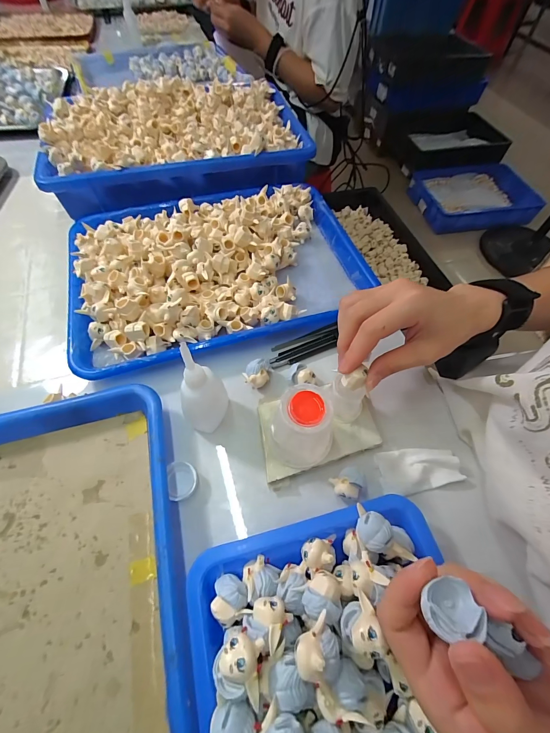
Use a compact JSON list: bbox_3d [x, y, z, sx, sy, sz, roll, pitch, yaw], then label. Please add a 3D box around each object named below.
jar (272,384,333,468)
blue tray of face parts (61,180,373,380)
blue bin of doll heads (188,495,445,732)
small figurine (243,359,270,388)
[{"bbox_3d":[0.022,0.051,0.248,0.045,0.074,0.047,1,60,-2],"label":"jar"},{"bbox_3d":[-0.064,-0.125,0.363,0.328,0.041,0.248,-13,61,-10],"label":"blue tray of face parts"},{"bbox_3d":[0.048,0.202,0.171,0.165,0.056,0.212,-11,61,-9],"label":"blue bin of doll heads"},{"bbox_3d":[-0.018,0.009,0.303,0.024,0.021,0.025,1,60,-2],"label":"small figurine"}]

